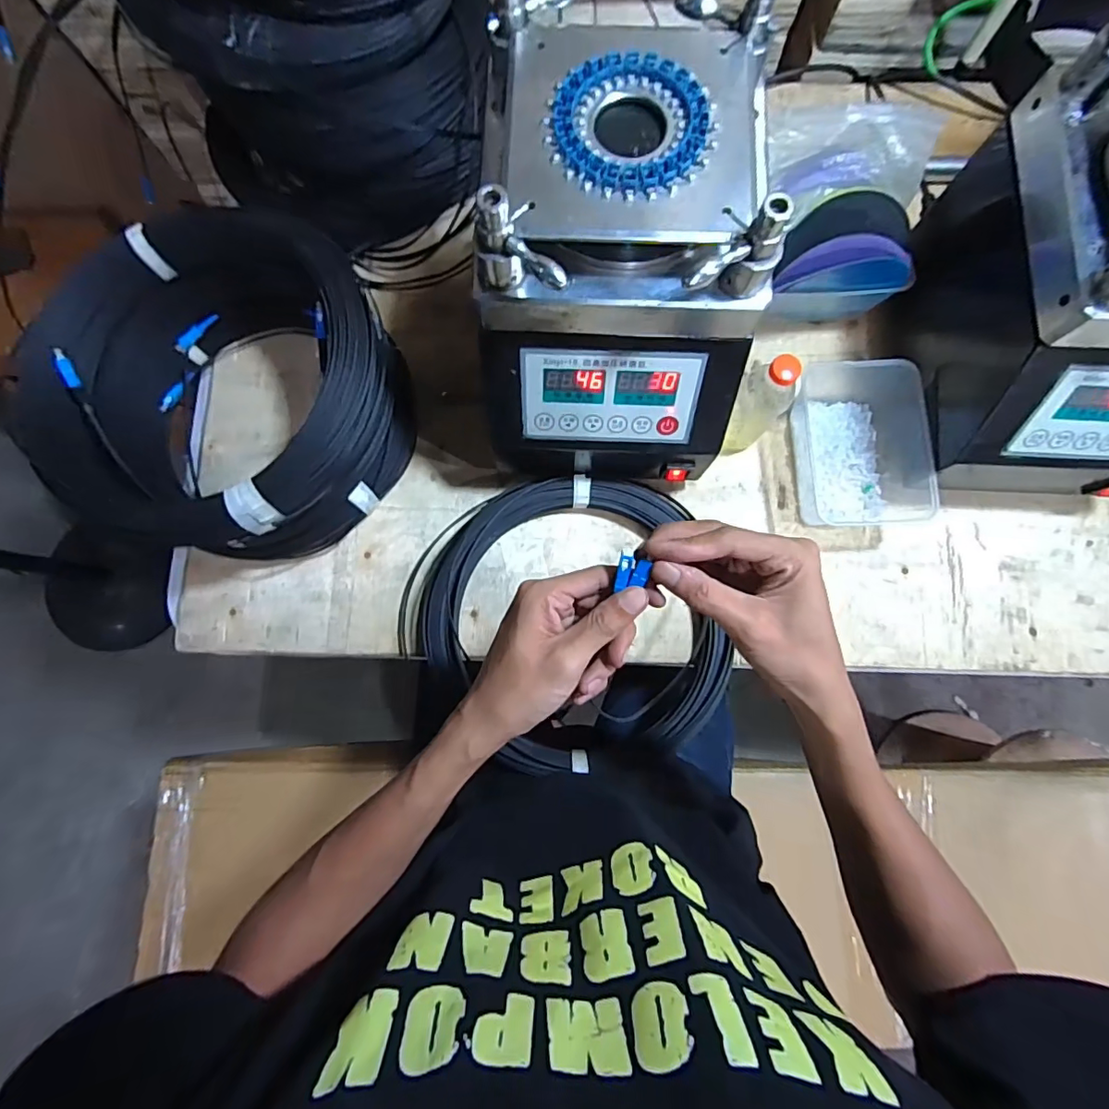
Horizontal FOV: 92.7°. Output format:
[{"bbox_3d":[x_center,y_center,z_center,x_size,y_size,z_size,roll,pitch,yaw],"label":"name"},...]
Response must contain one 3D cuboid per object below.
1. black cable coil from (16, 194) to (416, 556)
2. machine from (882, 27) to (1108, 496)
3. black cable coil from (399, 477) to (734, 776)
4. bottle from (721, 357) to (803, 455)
[{"bbox_3d":[-0.304,-0.151,0.528,0.285,0.162,0.268,0,81,1],"label":"black cable coil"},{"bbox_3d":[0.485,-0.220,0.475,0.216,0.280,0.278,0,81,1],"label":"machine"},{"bbox_3d":[0.002,0.078,0.552,0.315,0.037,0.298,0,81,1],"label":"black cable coil"},{"bbox_3d":[0.215,-0.153,0.541,0.056,0.139,0.066,26,82,5],"label":"bottle"}]

